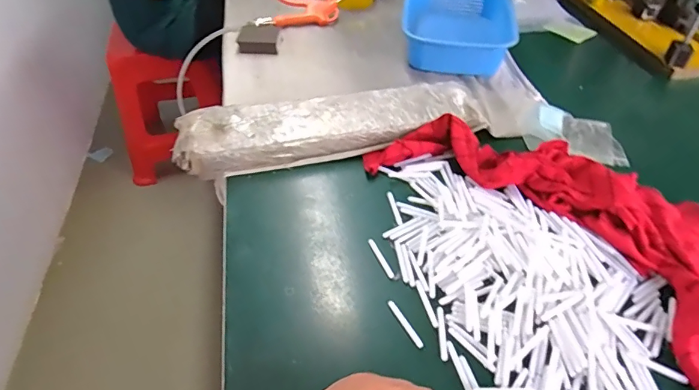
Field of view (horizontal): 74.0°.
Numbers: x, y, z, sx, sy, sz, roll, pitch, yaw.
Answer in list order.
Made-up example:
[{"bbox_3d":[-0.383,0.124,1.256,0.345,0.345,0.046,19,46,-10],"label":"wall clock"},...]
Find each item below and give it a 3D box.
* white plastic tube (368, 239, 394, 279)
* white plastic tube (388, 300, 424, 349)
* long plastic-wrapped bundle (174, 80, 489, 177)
[{"bbox_3d":[0.038,0.076,0.555,0.008,0.004,0.061,-15,48,-17],"label":"white plastic tube"},{"bbox_3d":[0.060,0.136,0.492,0.008,0.004,0.059,-21,50,-21],"label":"white plastic tube"},{"bbox_3d":[-0.023,-0.110,0.707,0.464,0.043,0.112,-9,47,-12],"label":"long plastic-wrapped bundle"}]

